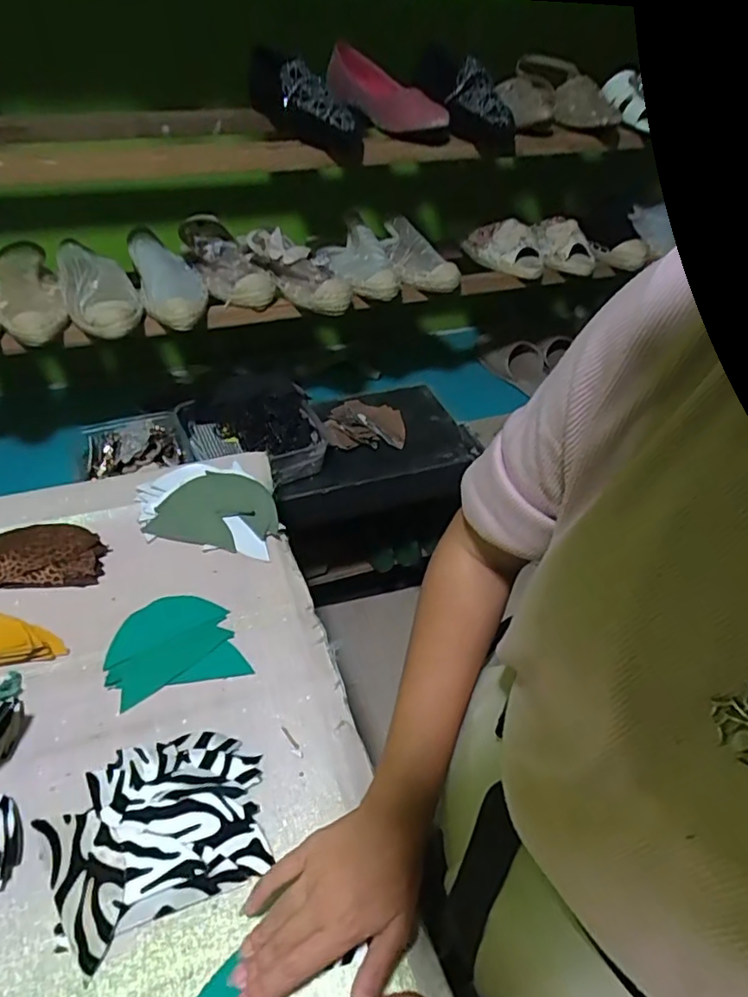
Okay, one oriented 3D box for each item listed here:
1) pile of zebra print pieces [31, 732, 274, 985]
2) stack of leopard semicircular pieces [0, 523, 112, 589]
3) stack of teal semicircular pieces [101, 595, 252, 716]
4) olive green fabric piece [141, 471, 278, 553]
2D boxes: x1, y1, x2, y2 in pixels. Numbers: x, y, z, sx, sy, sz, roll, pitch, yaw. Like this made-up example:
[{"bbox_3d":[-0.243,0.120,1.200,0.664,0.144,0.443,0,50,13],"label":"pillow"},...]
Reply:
[{"bbox_3d":[-0.163,0.246,0.436,0.152,0.025,0.120,-18,48,-23],"label":"pile of zebra print pieces"},{"bbox_3d":[-0.361,0.062,0.615,0.139,0.023,0.078,-5,44,-10],"label":"stack of leopard semicircular pieces"},{"bbox_3d":[-0.193,0.138,0.558,0.118,0.005,0.100,-12,46,-18],"label":"stack of teal semicircular pieces"},{"bbox_3d":[-0.180,0.012,0.667,0.136,0.013,0.090,9,66,-2],"label":"olive green fabric piece"}]

